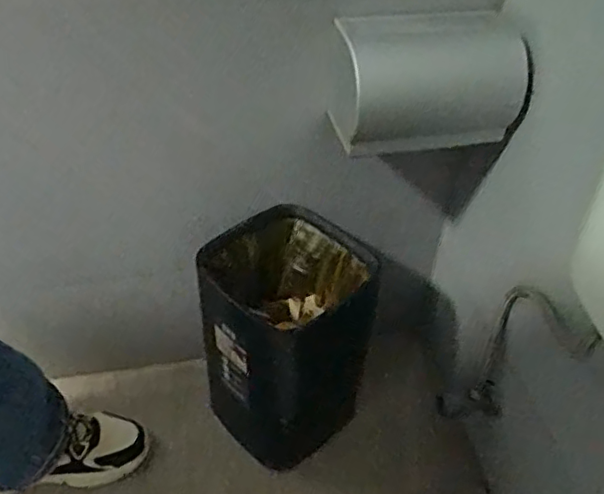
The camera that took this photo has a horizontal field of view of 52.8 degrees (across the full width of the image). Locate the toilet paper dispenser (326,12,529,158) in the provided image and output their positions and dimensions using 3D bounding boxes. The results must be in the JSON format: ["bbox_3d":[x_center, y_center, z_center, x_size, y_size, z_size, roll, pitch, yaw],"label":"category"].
[{"bbox_3d":[0.159,-0.206,0.754,0.234,0.149,0.094,-7,43,-11],"label":"toilet paper dispenser"}]

